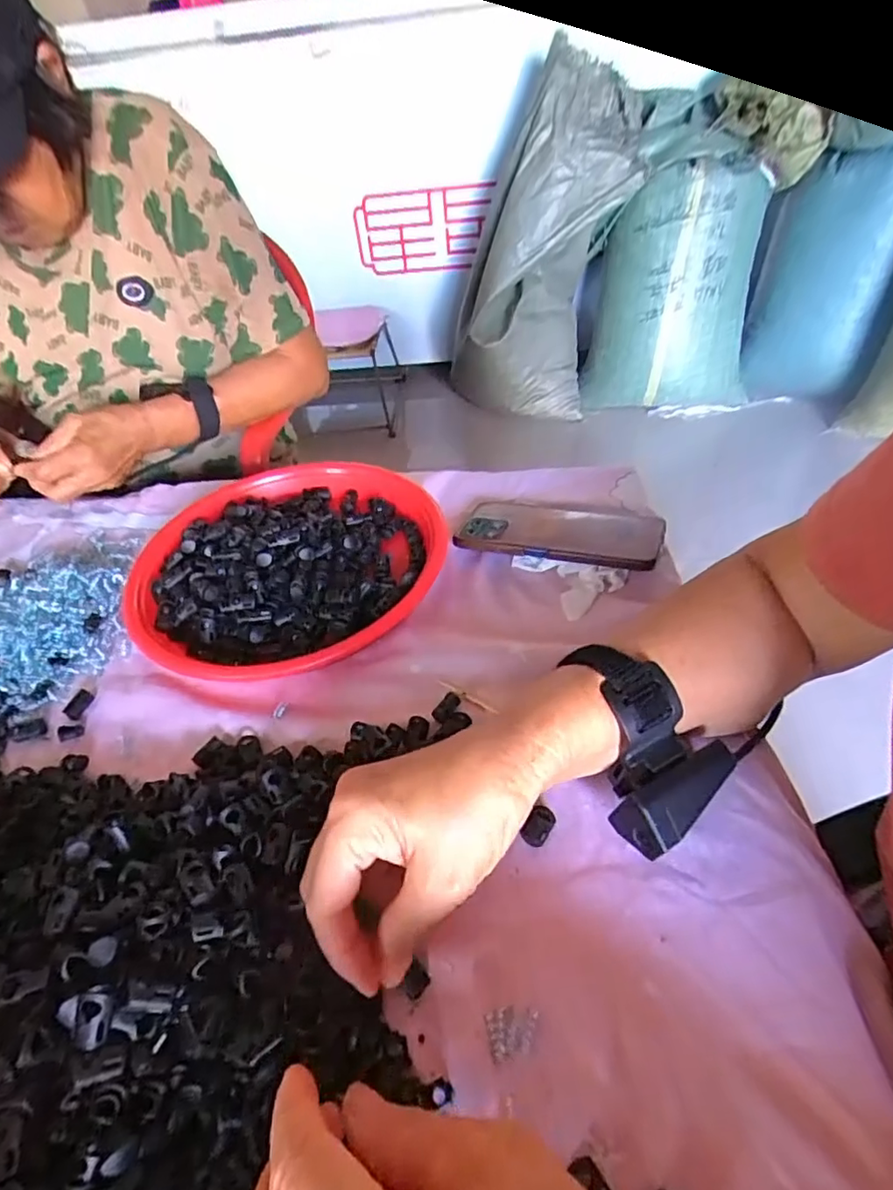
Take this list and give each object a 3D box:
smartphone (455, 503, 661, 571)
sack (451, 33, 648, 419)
[{"bbox_3d":[0.093,-0.058,0.479,0.167,0.013,0.091,11,36,24],"label":"smartphone"},{"bbox_3d":[0.247,-0.843,1.409,0.401,0.767,0.200,-15,41,-40],"label":"sack"}]

